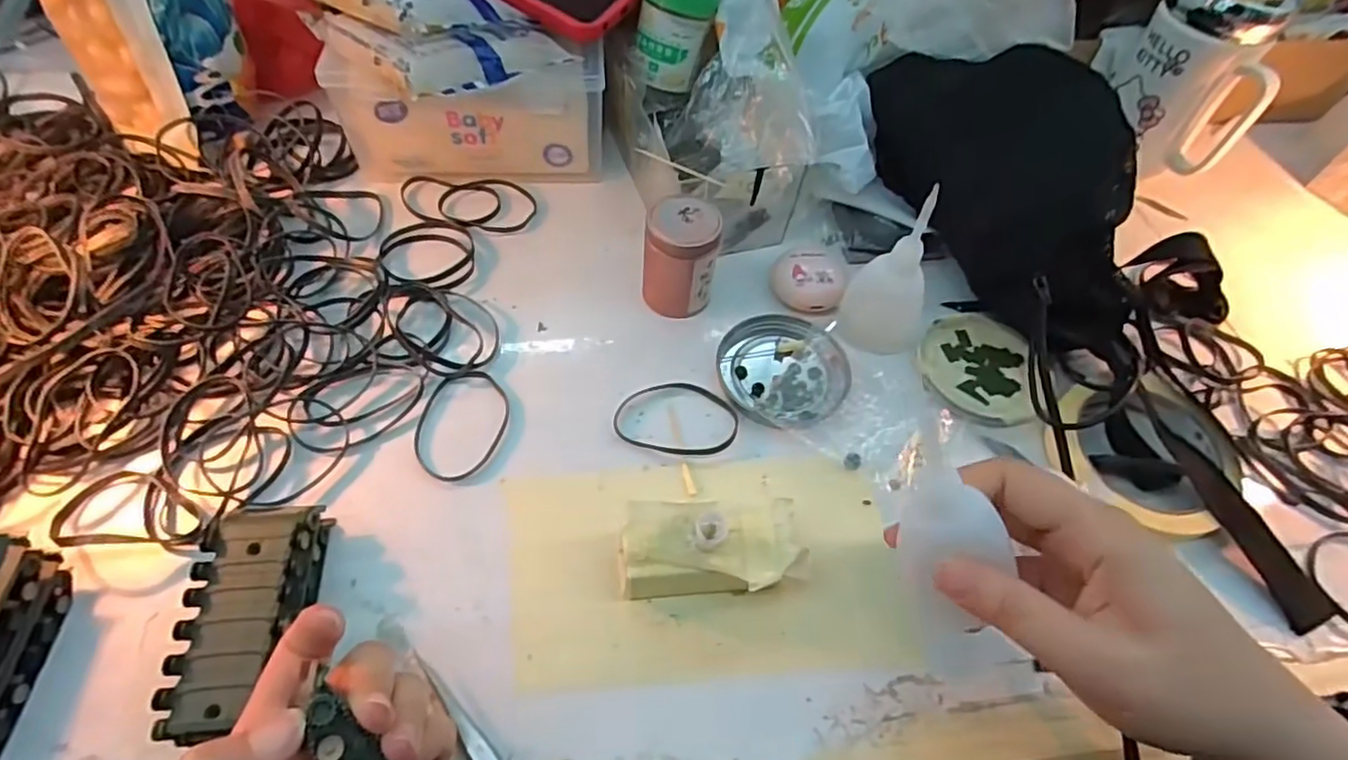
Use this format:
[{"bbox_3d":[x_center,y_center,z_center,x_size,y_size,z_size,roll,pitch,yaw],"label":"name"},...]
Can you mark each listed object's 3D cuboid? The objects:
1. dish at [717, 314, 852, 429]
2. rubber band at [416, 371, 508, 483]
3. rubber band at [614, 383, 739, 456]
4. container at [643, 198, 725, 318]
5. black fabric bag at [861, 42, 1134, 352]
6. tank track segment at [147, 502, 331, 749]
[{"bbox_3d":[0.068,-0.004,0.403,0.077,0.011,0.080,2,56,-3],"label":"dish"},{"bbox_3d":[-0.118,0.023,0.367,0.048,0.005,0.068,6,56,0],"label":"rubber band"},{"bbox_3d":[0.002,0.021,0.380,0.070,0.004,0.048,11,56,3],"label":"rubber band"},{"bbox_3d":[0.004,-0.075,0.411,0.044,0.061,0.043,2,56,-3],"label":"container"},{"bbox_3d":[0.232,-0.129,0.439,0.116,0.098,0.223,-11,58,-12],"label":"black fabric bag"},{"bbox_3d":[-0.186,0.104,0.292,0.044,0.032,0.095,-2,57,-6],"label":"tank track segment"}]

